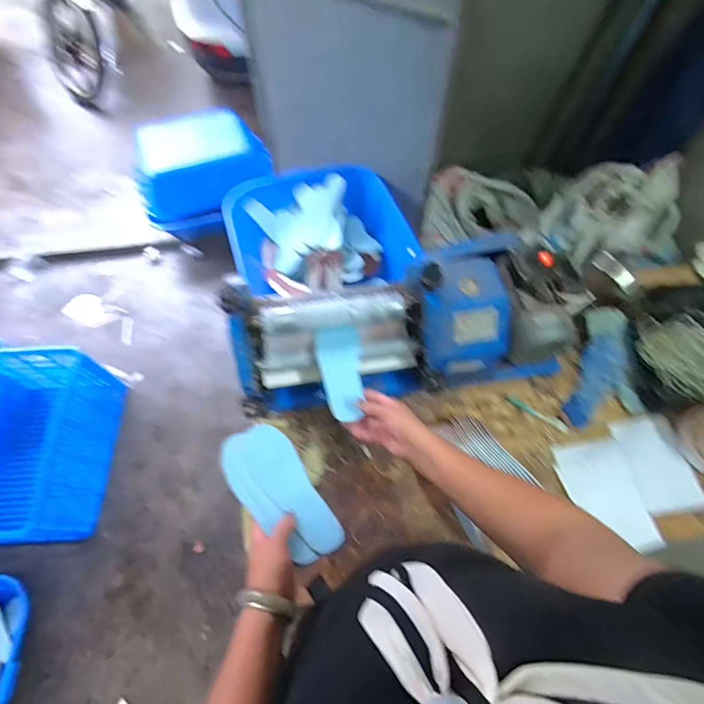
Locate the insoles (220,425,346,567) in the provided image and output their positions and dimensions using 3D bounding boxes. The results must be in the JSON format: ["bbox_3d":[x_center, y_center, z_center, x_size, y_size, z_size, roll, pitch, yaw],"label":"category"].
[{"bbox_3d":[-0.111,0.201,0.578,0.109,0.012,0.224,-13,46,-35],"label":"insoles"}]

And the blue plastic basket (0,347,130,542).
[{"bbox_3d":[-1.109,0.304,1.333,0.449,0.247,0.620,-3,64,-3],"label":"blue plastic basket"}]

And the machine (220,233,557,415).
[{"bbox_3d":[0.091,-0.058,0.776,0.621,0.240,0.263,-11,64,-7],"label":"machine"}]

